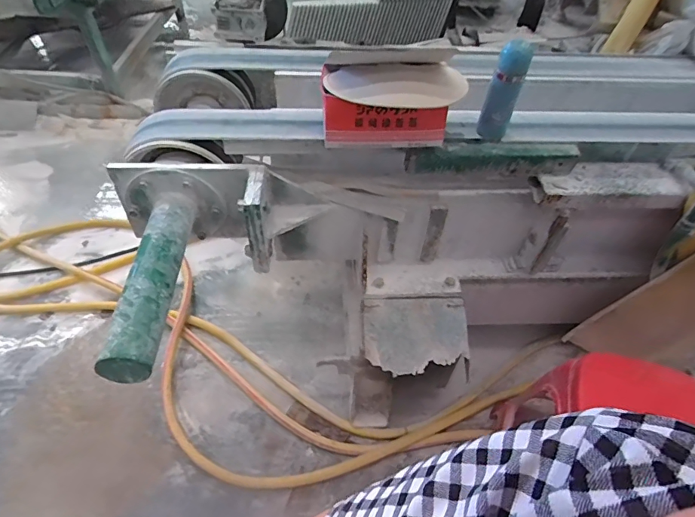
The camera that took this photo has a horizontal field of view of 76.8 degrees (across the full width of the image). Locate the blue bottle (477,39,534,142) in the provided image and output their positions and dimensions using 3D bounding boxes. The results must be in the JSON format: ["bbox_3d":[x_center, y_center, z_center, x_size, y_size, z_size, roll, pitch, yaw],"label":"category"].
[{"bbox_3d":[0.331,-0.350,0.929,0.069,0.195,0.053,22,53,14],"label":"blue bottle"}]

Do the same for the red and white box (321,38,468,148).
[{"bbox_3d":[0.092,-0.324,0.904,0.284,0.124,0.180,-1,51,-4],"label":"red and white box"}]

